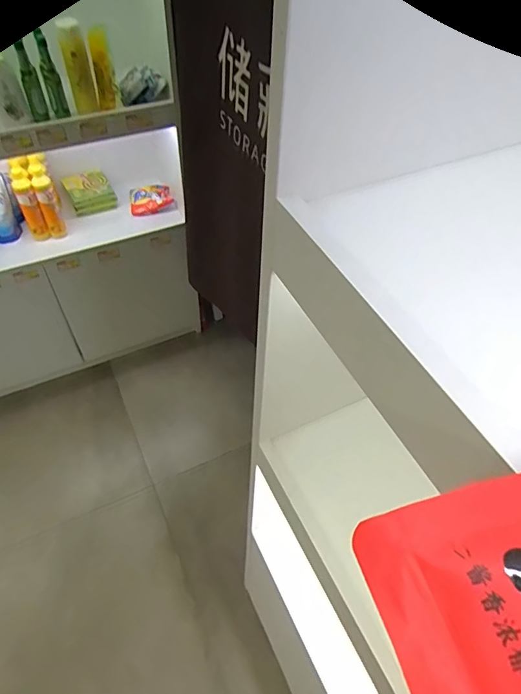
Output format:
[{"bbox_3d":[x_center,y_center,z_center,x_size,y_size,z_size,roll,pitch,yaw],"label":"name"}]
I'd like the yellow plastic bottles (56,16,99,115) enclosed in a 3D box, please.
[{"bbox_3d":[-0.409,-0.624,1.043,0.052,0.176,0.056,-14,53,-14],"label":"yellow plastic bottles"}]

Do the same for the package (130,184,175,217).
[{"bbox_3d":[-0.344,-0.465,1.467,0.129,0.077,0.054,-12,53,-12],"label":"package"}]

